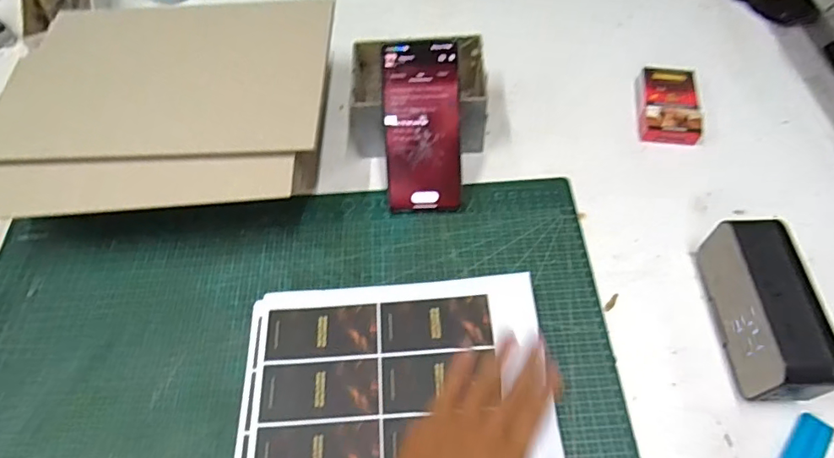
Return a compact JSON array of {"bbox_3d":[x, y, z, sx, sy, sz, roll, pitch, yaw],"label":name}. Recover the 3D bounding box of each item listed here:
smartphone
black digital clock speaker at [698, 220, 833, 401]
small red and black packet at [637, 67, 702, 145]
[{"bbox_3d":[0.006,-0.094,0.488,0.070,0.159,0.007,-1,16,2],"label":"smartphone"},{"bbox_3d":[0.282,0.066,0.412,0.044,0.073,0.139,-1,58,3],"label":"black digital clock speaker"},{"bbox_3d":[0.281,-0.138,0.563,0.061,0.023,0.097,10,59,9],"label":"small red and black packet"}]

